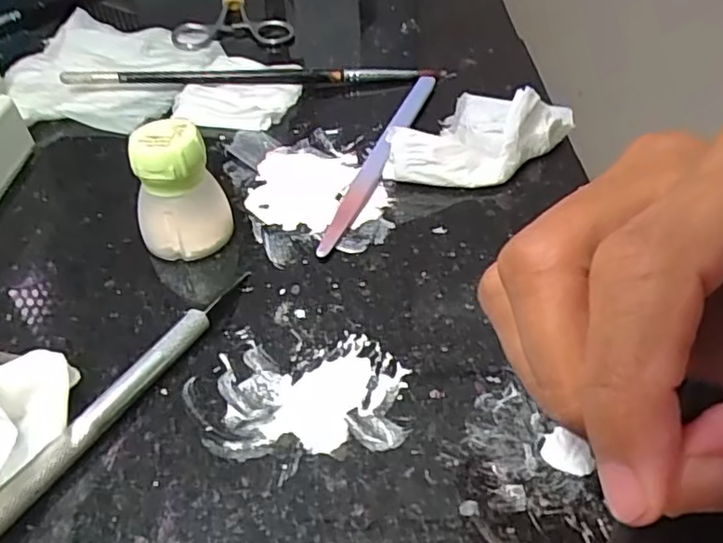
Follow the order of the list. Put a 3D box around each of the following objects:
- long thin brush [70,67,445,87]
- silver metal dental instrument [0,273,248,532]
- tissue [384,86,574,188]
[{"bbox_3d":[-0.053,-0.098,0.320,0.187,0.009,0.007,-3,42,-3],"label":"long thin brush"},{"bbox_3d":[-0.075,0.042,0.174,0.008,0.010,0.134,21,46,22],"label":"silver metal dental instrument"},{"bbox_3d":[0.050,-0.058,0.265,0.050,0.029,0.070,26,48,27],"label":"tissue"}]

